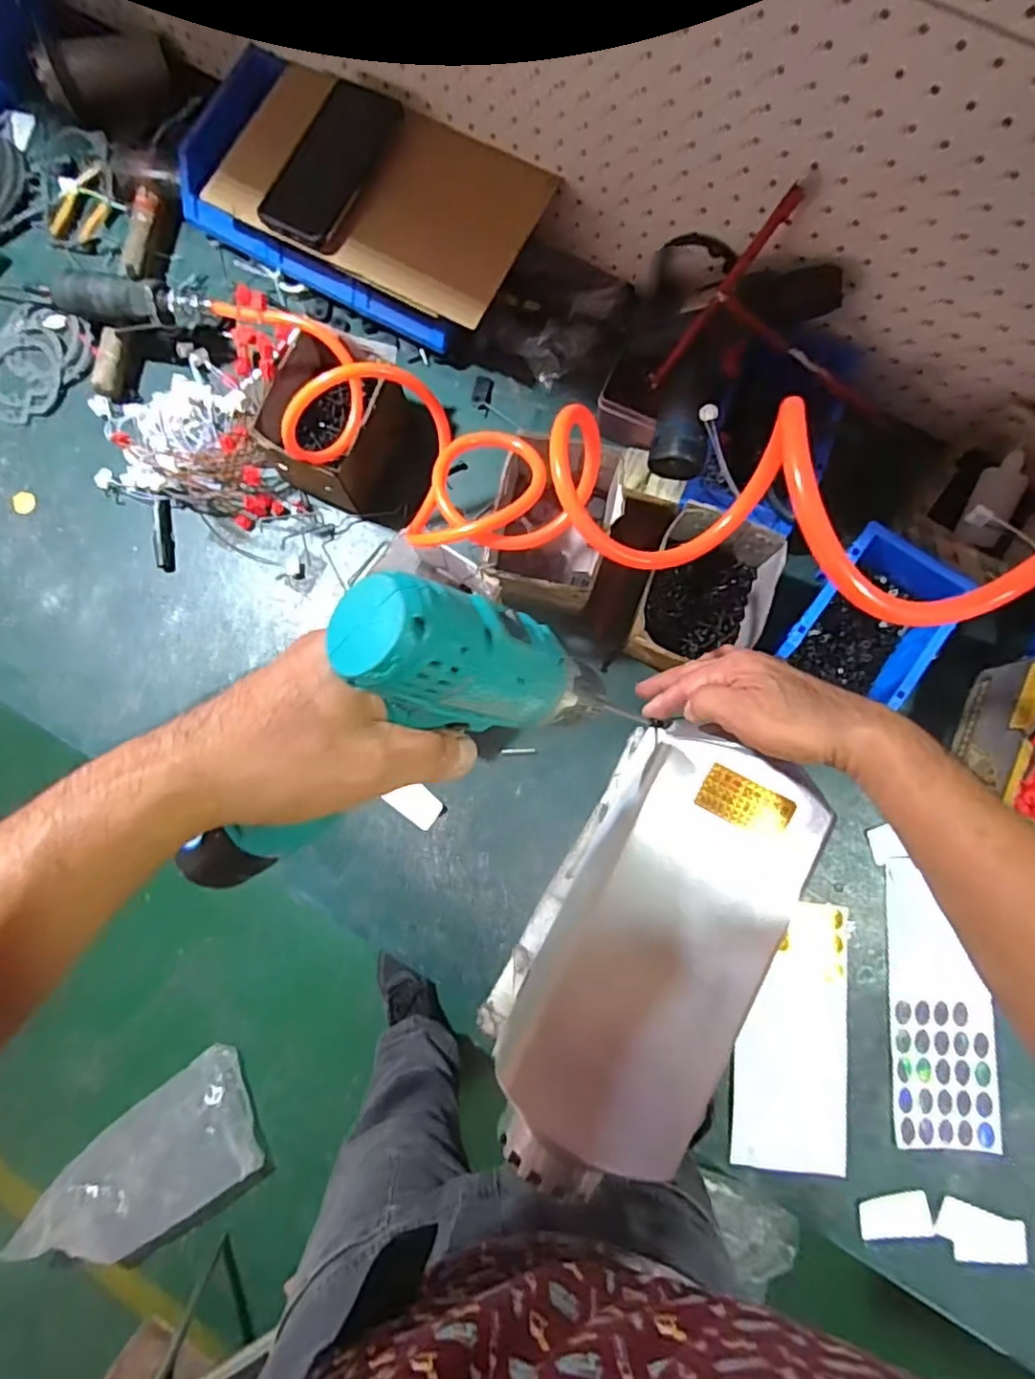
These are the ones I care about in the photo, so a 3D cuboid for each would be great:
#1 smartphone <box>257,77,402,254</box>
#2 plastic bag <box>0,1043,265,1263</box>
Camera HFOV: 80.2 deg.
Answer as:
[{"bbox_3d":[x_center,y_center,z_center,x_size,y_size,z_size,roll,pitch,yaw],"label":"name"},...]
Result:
[{"bbox_3d":[-0.185,-0.518,0.602,0.085,0.010,0.166,30,85,5],"label":"smartphone"},{"bbox_3d":[-0.699,0.917,1.166,0.450,0.065,0.222,-35,90,-21],"label":"plastic bag"}]

